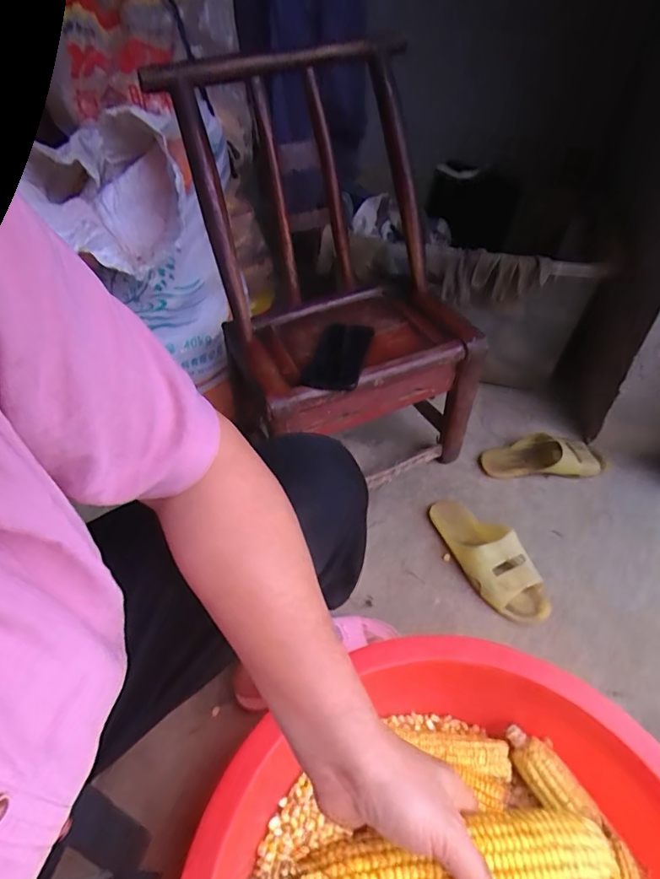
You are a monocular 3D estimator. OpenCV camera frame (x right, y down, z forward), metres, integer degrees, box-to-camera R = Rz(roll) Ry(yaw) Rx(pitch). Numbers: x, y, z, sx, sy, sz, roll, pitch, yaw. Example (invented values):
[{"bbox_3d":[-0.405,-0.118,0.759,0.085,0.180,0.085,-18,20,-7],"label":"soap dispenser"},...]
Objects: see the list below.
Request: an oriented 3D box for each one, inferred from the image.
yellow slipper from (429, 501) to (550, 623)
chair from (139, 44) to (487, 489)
[{"bbox_3d":[0.253,0.184,0.778,0.093,0.066,0.236,-27,50,-22],"label":"yellow slipper"},{"bbox_3d":[0.009,-0.220,0.760,0.349,0.558,0.362,-21,48,-17],"label":"chair"}]

